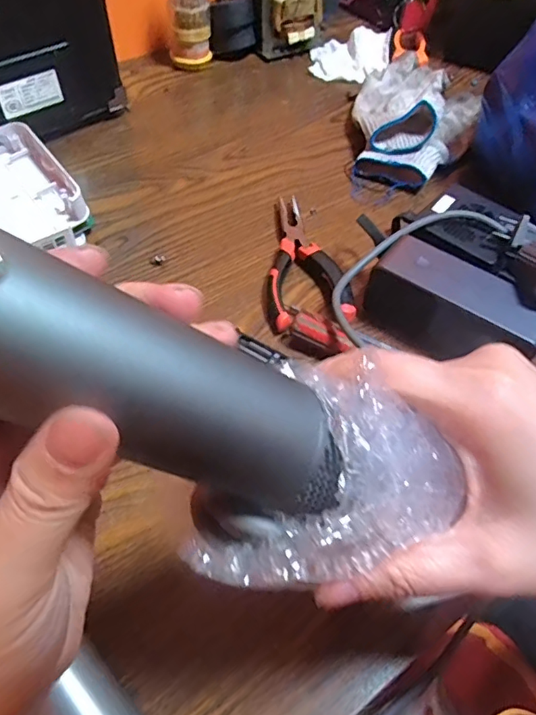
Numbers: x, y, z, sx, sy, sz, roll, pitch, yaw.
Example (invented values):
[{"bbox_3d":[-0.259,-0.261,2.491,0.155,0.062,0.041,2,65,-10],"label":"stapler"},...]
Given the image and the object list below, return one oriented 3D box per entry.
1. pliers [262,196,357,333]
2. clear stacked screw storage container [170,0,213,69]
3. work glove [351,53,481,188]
[{"bbox_3d":[0.023,-0.089,0.454,0.070,0.018,0.152,-9,55,-9],"label":"pliers"},{"bbox_3d":[-0.092,-0.407,0.623,0.047,0.117,0.040,-2,54,-4],"label":"clear stacked screw storage container"},{"bbox_3d":[0.161,-0.273,0.580,0.132,0.058,0.215,18,55,10],"label":"work glove"}]

